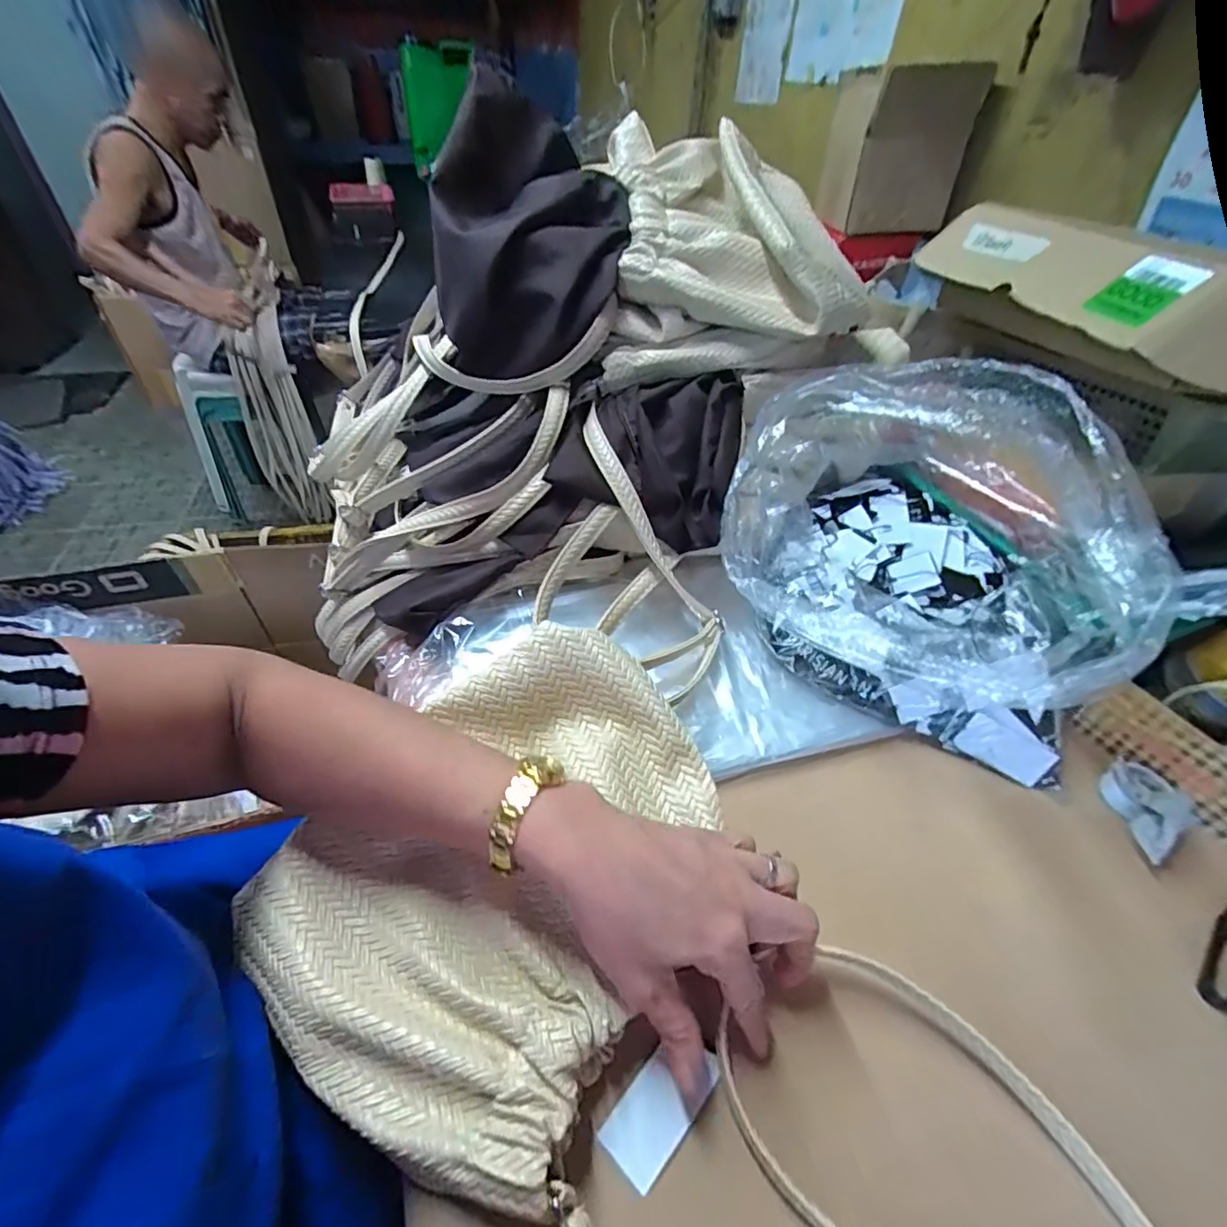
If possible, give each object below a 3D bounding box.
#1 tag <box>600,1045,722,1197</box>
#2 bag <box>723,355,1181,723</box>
[{"bbox_3d":[0.025,0.246,0.283,0.031,0.005,0.063,35,53,29],"label":"tag"},{"bbox_3d":[0.253,-0.078,0.464,0.273,0.221,0.280,27,49,23],"label":"bag"}]

